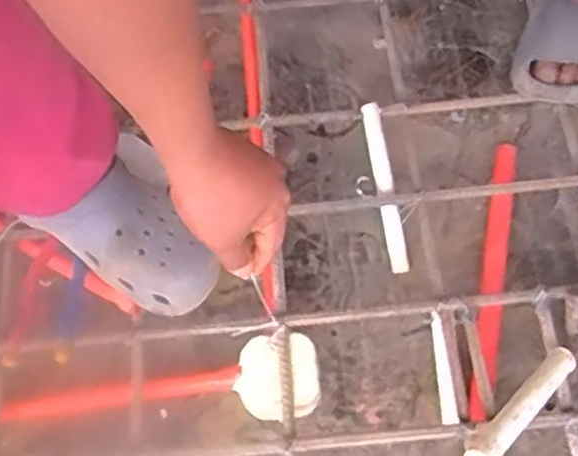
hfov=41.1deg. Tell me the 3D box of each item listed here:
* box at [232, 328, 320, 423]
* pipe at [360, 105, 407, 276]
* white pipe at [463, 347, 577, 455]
[{"bbox_3d":[-0.012,0.169,0.846,0.089,0.060,0.084,0,64,0],"label":"box"},{"bbox_3d":[0.116,-0.047,0.916,0.021,0.022,0.201,-10,89,-3],"label":"pipe"},{"bbox_3d":[0.218,0.167,0.722,0.028,0.027,0.192,41,42,20],"label":"white pipe"}]

